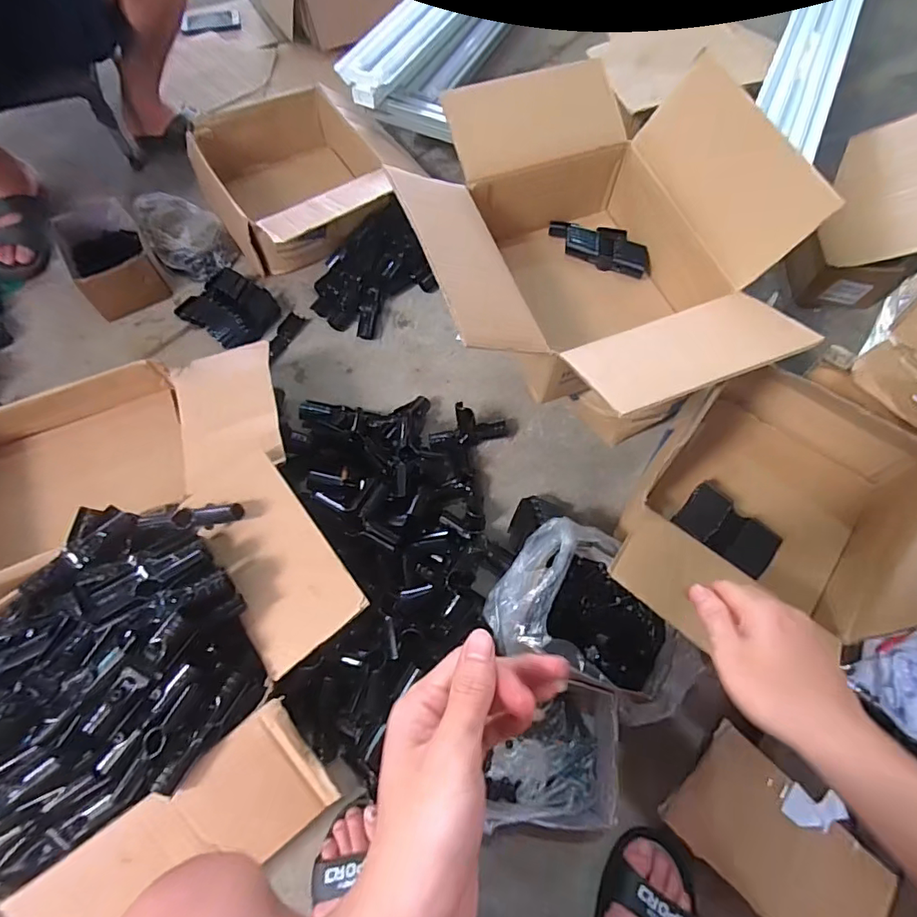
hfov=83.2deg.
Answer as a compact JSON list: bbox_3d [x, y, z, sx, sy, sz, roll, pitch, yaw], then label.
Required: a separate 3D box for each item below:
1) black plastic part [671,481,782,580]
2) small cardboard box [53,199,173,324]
[{"bbox_3d":[0.388,0.099,0.737,0.096,0.029,0.130,-39,71,-17],"label":"black plastic part"},{"bbox_3d":[-0.682,-0.394,1.011,0.143,0.086,0.242,-31,69,-14],"label":"small cardboard box"}]

